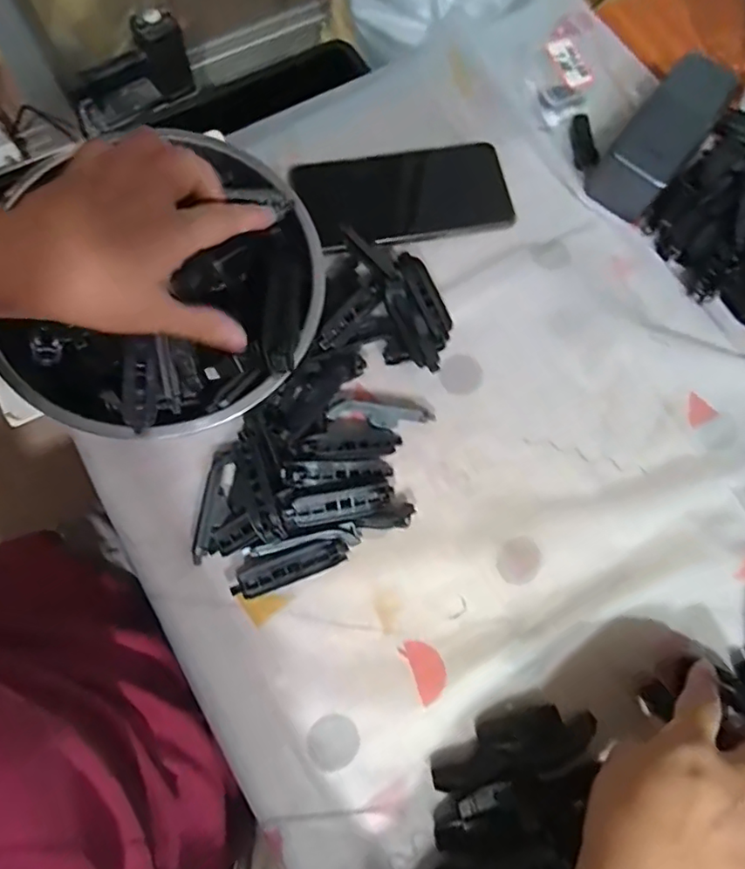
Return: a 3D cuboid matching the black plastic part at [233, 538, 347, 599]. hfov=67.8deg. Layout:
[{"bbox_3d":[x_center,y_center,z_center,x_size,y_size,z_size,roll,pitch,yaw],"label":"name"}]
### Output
[{"bbox_3d":[-0.053,0.087,0.362,0.074,0.016,0.019,-20,76,-7],"label":"black plastic part"}]

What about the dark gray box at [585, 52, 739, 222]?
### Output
[{"bbox_3d":[0.231,-0.236,0.438,0.051,0.047,0.131,39,77,9],"label":"dark gray box"}]

